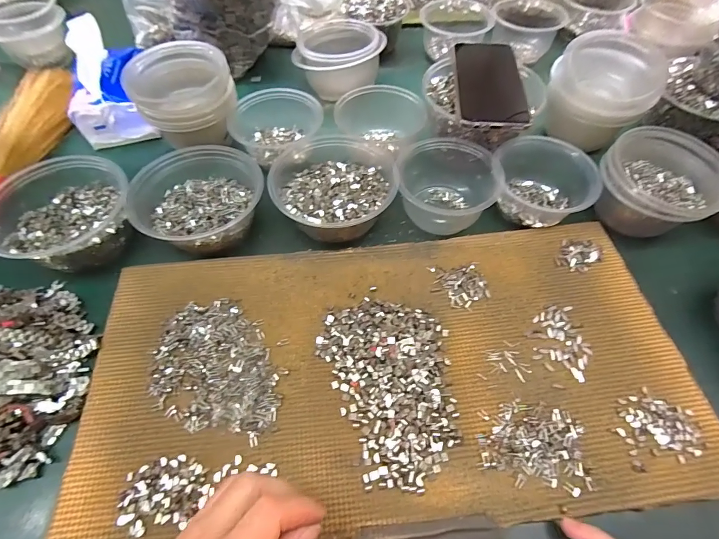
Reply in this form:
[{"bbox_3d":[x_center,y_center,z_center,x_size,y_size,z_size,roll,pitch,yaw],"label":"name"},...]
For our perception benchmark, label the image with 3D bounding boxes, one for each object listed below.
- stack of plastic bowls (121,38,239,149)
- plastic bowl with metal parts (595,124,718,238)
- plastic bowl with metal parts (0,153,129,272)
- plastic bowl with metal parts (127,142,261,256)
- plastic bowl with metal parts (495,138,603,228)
[{"bbox_3d":[-0.211,-0.210,0.467,0.117,0.092,0.098,-22,61,-13],"label":"stack of plastic bowls"},{"bbox_3d":[0.322,-0.089,0.410,0.114,0.072,0.106,0,58,0],"label":"plastic bowl with metal parts"},{"bbox_3d":[-0.310,-0.060,0.395,0.119,0.067,0.132,37,65,20],"label":"plastic bowl with metal parts"},{"bbox_3d":[-0.176,-0.078,0.412,0.130,0.053,0.133,0,58,0],"label":"plastic bowl with metal parts"},{"bbox_3d":[0.212,-0.106,0.436,0.099,0.048,0.109,6,58,4],"label":"plastic bowl with metal parts"}]

